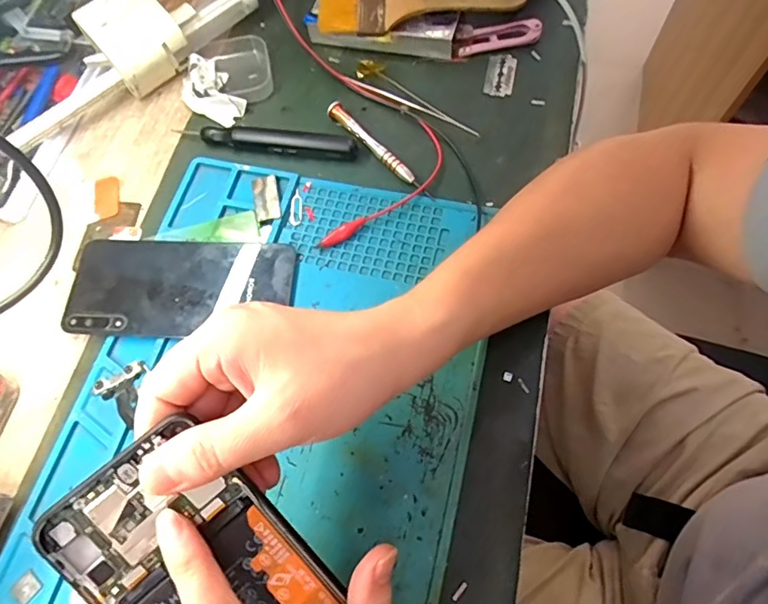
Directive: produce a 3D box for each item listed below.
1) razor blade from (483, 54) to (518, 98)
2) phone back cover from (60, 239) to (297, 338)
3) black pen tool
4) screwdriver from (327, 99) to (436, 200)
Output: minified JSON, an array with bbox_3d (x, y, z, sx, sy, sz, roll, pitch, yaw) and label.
[{"bbox_3d":[0.095,-0.186,0.410,0.023,0.004,0.043,6,69,21],"label":"razor blade"},{"bbox_3d":[-0.142,-0.011,0.350,0.155,0.006,0.072,2,67,4],"label":"phone back cover"},{"bbox_3d":[-0.092,-0.126,0.392,0.142,0.014,0.016,8,68,7],"label":"black pen tool"},{"bbox_3d":[-0.003,-0.117,0.384,0.013,0.010,0.114,-41,71,-13],"label":"screwdriver"}]

